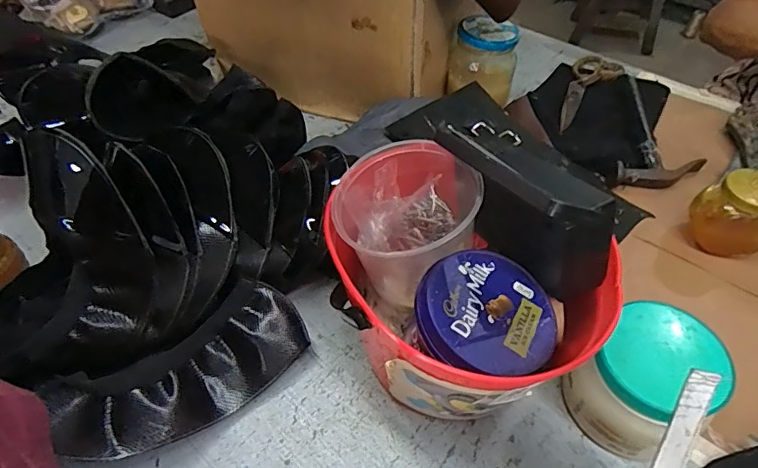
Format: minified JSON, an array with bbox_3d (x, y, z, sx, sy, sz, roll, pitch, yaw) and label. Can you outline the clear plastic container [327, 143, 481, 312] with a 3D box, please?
[{"bbox_3d":[0.023,-0.010,0.396,0.104,0.108,0.101,0,52,0],"label":"clear plastic container"}]

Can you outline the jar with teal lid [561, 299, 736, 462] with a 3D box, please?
[{"bbox_3d":[0.210,0.119,0.378,0.096,0.090,0.086,-32,56,-23],"label":"jar with teal lid"}]

